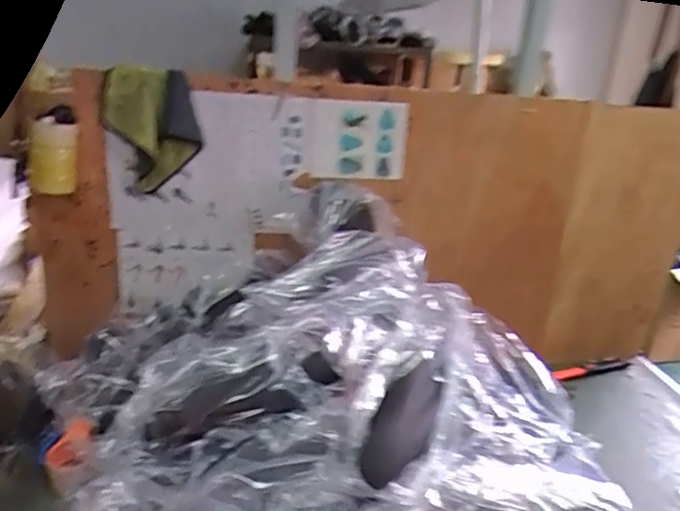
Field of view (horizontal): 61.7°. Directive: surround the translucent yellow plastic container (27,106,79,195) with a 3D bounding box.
[{"bbox_3d":[-0.572,-0.207,1.137,0.093,0.155,0.076,-7,23,-28],"label":"translucent yellow plastic container"}]

